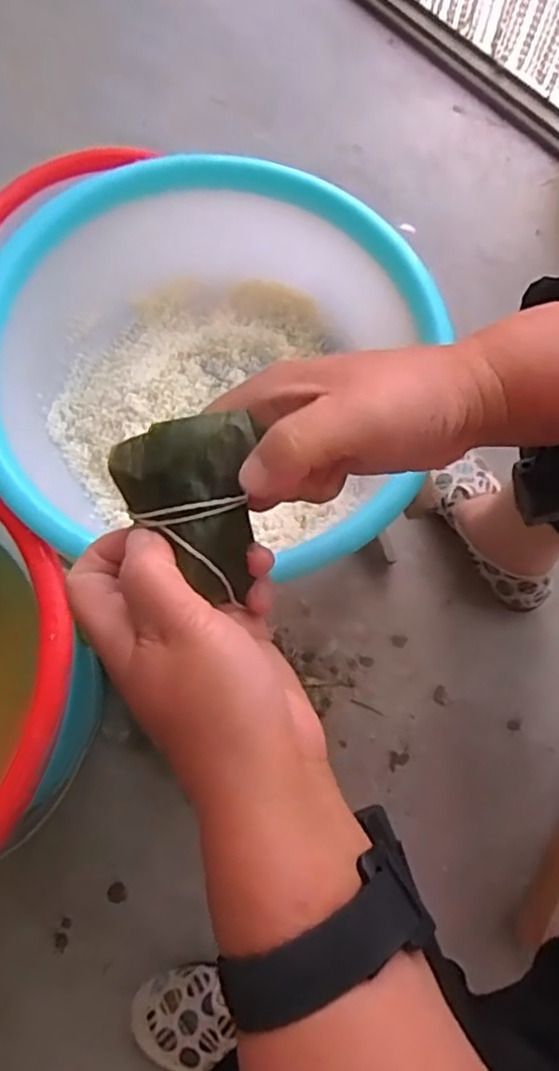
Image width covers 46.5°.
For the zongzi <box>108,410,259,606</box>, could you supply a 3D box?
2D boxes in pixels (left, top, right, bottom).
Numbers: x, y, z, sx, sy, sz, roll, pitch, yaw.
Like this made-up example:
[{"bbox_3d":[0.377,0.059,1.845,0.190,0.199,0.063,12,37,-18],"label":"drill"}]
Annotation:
[{"bbox_3d":[-0.040,-0.012,0.276,0.056,0.044,0.069,1,76,-2],"label":"zongzi"}]

